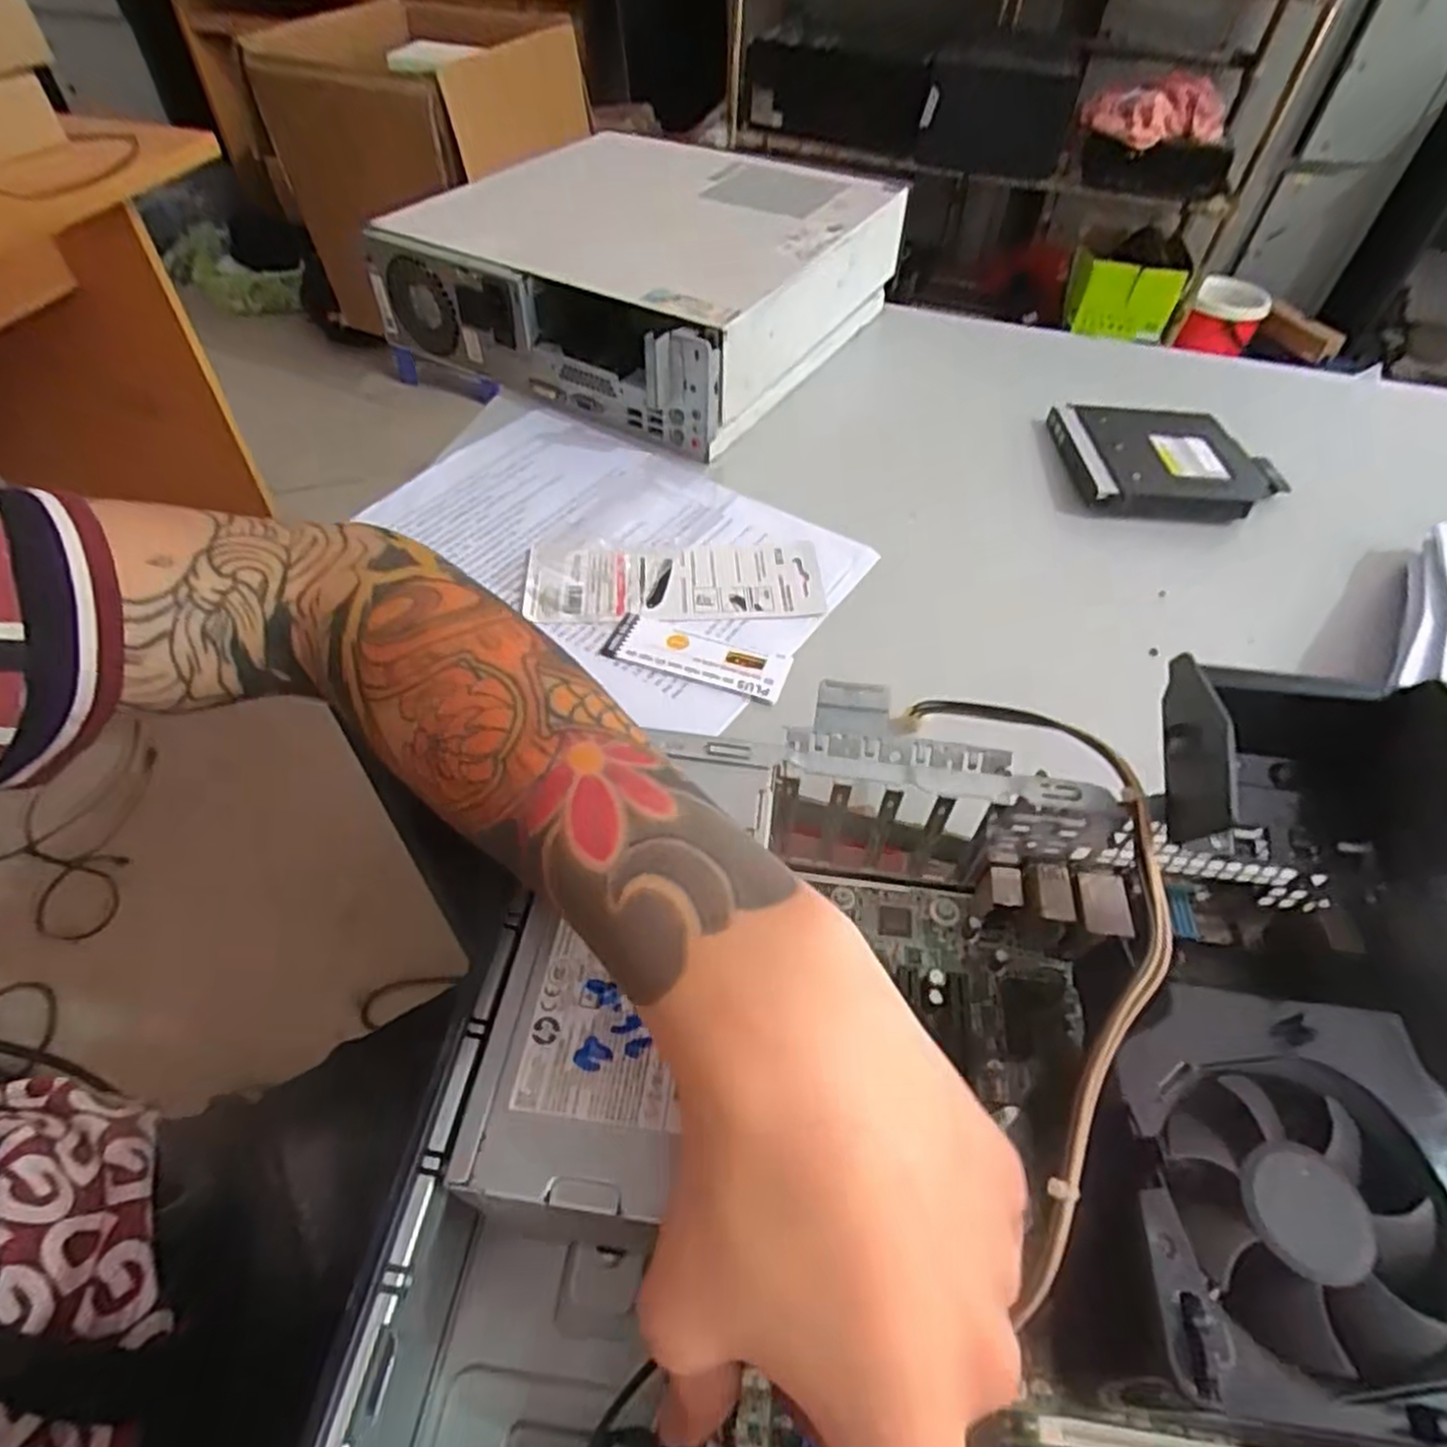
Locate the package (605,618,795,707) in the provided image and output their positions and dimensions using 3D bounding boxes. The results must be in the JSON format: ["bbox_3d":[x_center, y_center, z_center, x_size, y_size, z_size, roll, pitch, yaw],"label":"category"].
[{"bbox_3d":[-0.016,-0.039,0.438,0.105,0.004,0.039,17,51,10],"label":"package"}]

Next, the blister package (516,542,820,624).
[{"bbox_3d":[-0.031,-0.092,0.478,0.182,0.008,0.071,-1,50,-5],"label":"blister package"}]

